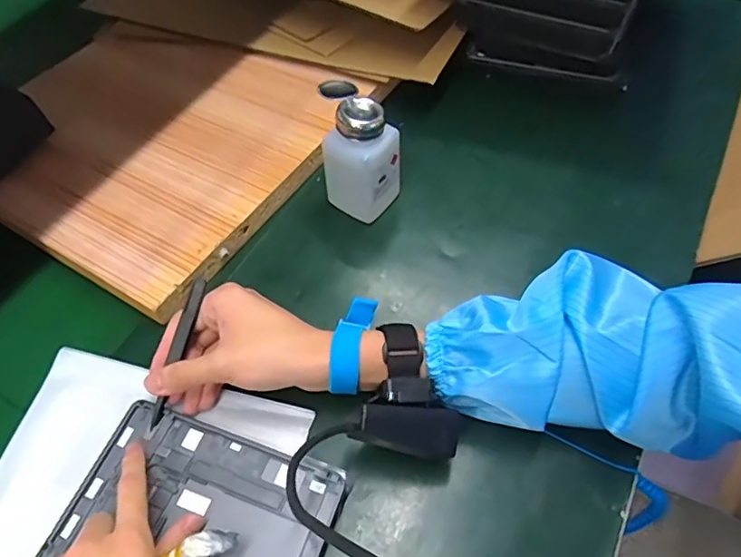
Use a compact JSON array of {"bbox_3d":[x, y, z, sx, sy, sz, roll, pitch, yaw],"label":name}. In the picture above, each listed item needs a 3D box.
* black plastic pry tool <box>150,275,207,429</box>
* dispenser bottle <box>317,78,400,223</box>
[{"bbox_3d":[-0.139,0.053,0.385,0.010,0.008,0.112,20,94,8],"label":"black plastic pry tool"},{"bbox_3d":[-0.012,-0.109,0.479,0.071,0.108,0.051,28,61,20],"label":"dispenser bottle"}]

